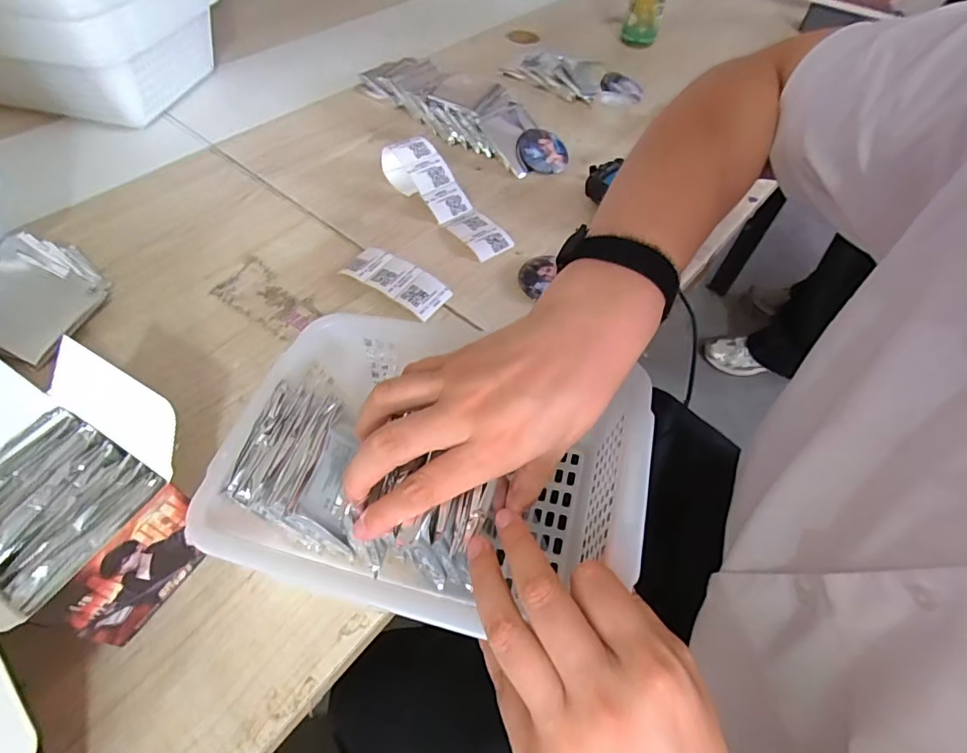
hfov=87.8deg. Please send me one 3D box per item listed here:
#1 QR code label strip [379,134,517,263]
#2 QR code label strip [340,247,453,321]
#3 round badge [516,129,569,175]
[{"bbox_3d":[-0.044,-0.217,0.599,0.054,0.047,0.197,-32,62,-24],"label":"QR code label strip"},{"bbox_3d":[-0.094,-0.105,0.535,0.120,0.013,0.050,31,58,17],"label":"QR code label strip"},{"bbox_3d":[0.082,-0.308,0.684,0.069,0.016,0.070,4,78,-19],"label":"round badge"}]

